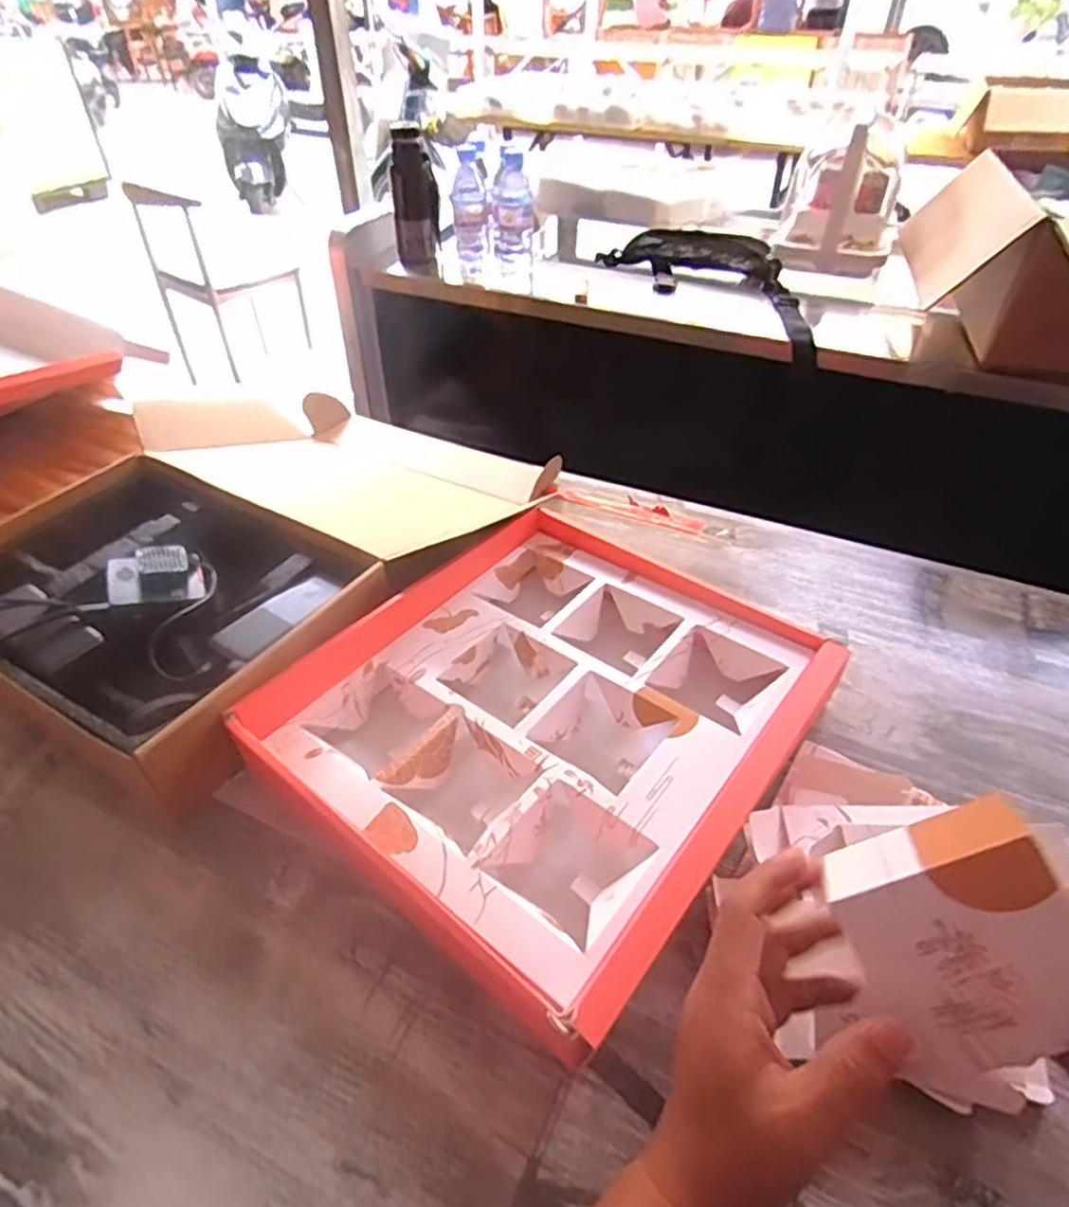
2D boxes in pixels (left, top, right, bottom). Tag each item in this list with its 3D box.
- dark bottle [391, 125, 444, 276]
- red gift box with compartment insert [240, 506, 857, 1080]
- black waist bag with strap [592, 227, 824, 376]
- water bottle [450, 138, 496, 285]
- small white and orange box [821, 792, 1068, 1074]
[{"bbox_3d":[-0.209,-0.695,1.227,0.080,0.221,0.063,-8,44,-8],"label":"dark bottle"},{"bbox_3d":[0.008,0.087,0.576,0.342,0.068,0.364,28,49,29],"label":"red gift box with compartment insert"},{"bbox_3d":[0.318,-0.533,1.169,0.216,0.079,0.528,-17,46,-16],"label":"black waist bag with strap"},{"bbox_3d":[-0.106,-0.660,1.194,0.067,0.187,0.070,-5,44,-4],"label":"water bottle"},{"bbox_3d":[0.188,0.143,0.309,0.083,0.097,0.045,-28,-8,20],"label":"small white and orange box"}]

